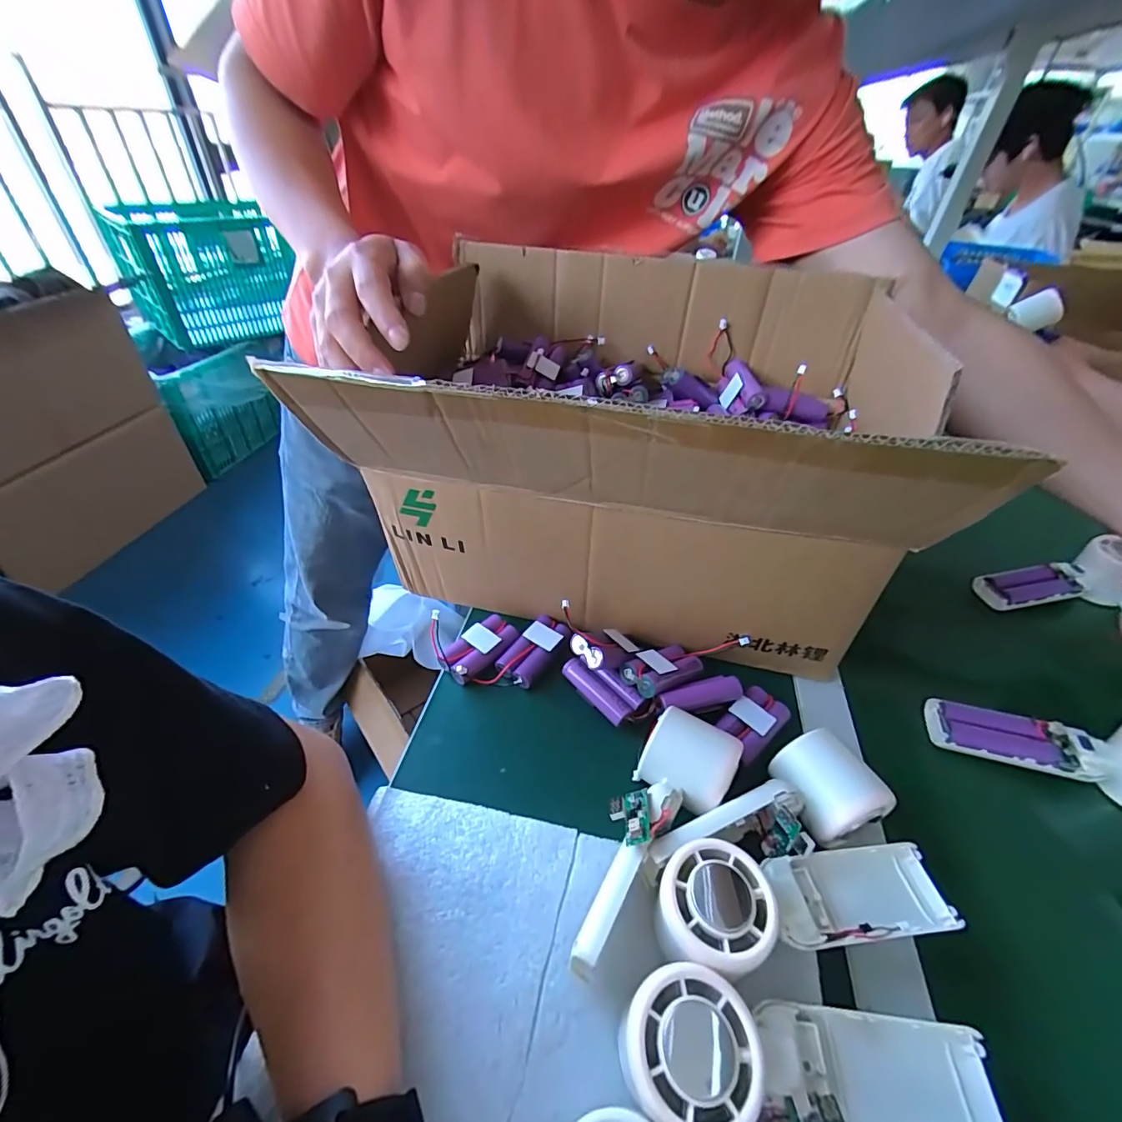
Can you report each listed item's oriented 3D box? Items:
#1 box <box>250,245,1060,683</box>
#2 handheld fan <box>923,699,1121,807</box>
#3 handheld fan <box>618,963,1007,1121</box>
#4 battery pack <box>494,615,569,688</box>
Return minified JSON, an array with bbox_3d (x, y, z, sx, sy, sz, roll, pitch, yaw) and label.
[{"bbox_3d":[0.059,-0.099,0.427,0.387,0.229,0.325,11,42,9],"label":"box"},{"bbox_3d":[0.373,0.134,0.356,0.159,0.052,0.053,12,42,10],"label":"handheld fan"},{"bbox_3d":[0.111,0.222,0.214,0.172,0.043,0.067,16,41,-9],"label":"handheld fan"},{"bbox_3d":[-0.023,0.077,0.422,0.033,0.016,0.067,25,46,23],"label":"battery pack"}]

